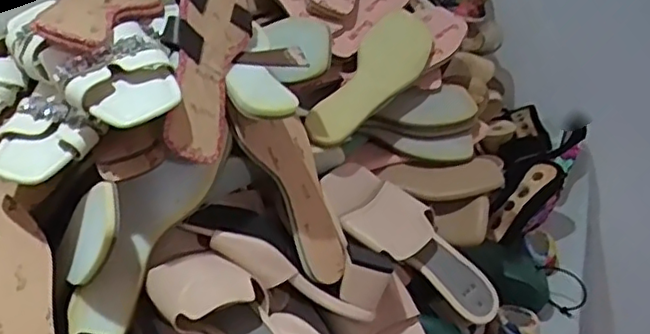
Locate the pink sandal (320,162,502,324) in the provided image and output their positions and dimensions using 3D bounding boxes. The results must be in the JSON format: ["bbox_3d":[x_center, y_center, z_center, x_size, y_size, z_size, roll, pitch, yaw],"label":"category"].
[{"bbox_3d":[0.100,0.083,0.717,0.238,0.045,0.071,40,38,4],"label":"pink sandal"}]

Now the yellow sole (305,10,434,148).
[{"bbox_3d":[0.060,-0.108,0.768,0.075,0.037,0.246,21,56,29],"label":"yellow sole"}]

